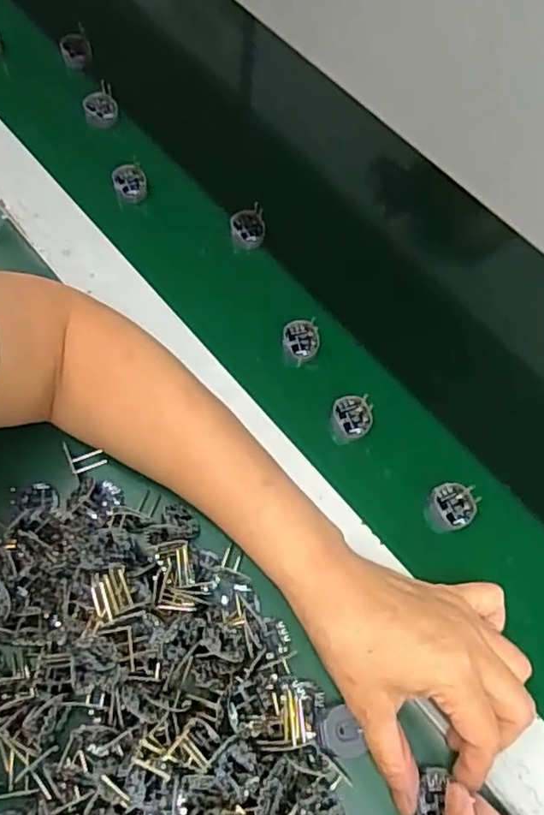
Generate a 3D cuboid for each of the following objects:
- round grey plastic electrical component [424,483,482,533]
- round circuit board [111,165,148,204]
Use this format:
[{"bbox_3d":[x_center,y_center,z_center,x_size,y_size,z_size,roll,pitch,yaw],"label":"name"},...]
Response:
[{"bbox_3d":[0.118,0.068,0.406,0.029,0.034,0.028,1,64,-3],"label":"round grey plastic electrical component"},{"bbox_3d":[-0.117,-0.185,0.507,0.026,0.012,0.030,-11,65,-9],"label":"round circuit board"}]

